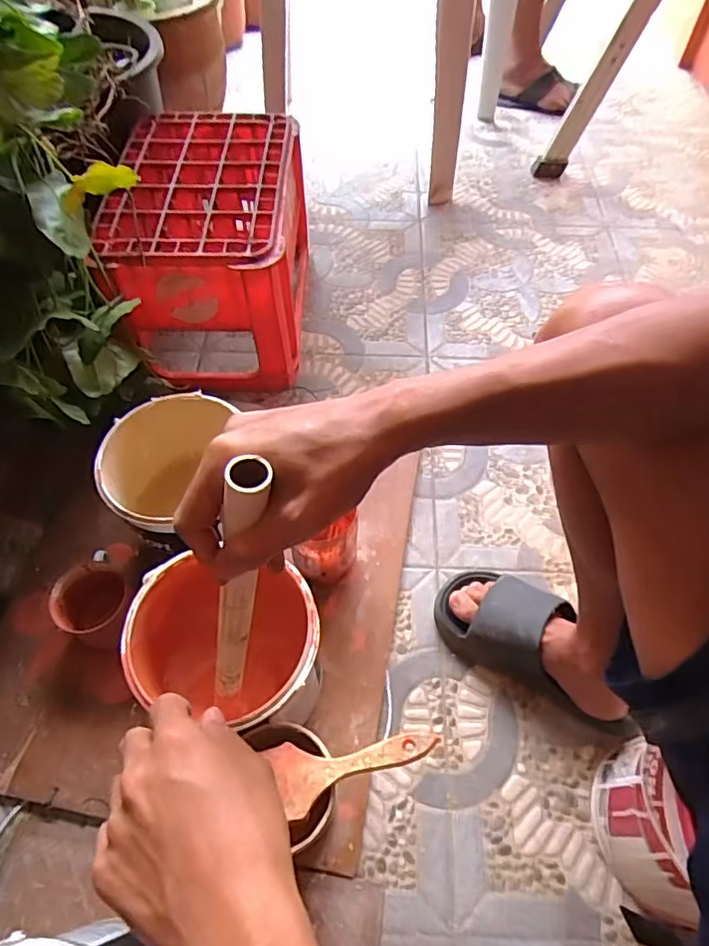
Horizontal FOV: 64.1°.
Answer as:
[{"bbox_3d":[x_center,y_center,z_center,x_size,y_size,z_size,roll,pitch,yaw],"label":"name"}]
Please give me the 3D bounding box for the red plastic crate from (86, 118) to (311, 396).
[{"bbox_3d":[-0.221,-0.351,0.933,0.255,0.267,0.391,0,57,0],"label":"red plastic crate"}]

